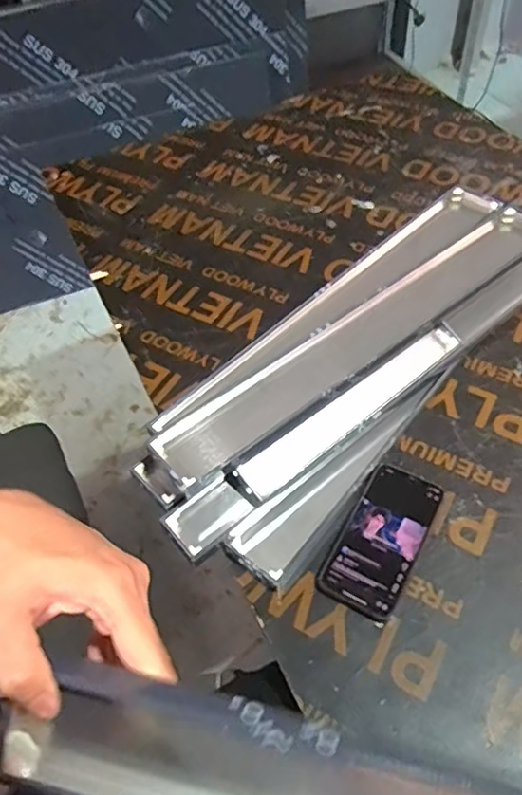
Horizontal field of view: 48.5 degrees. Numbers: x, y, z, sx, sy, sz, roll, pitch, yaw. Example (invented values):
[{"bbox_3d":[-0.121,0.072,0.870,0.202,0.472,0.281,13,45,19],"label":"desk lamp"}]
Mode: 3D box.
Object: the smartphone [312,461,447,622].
[{"bbox_3d":[0.123,0.141,0.587,0.074,0.009,0.160,24,58,22],"label":"smartphone"}]

